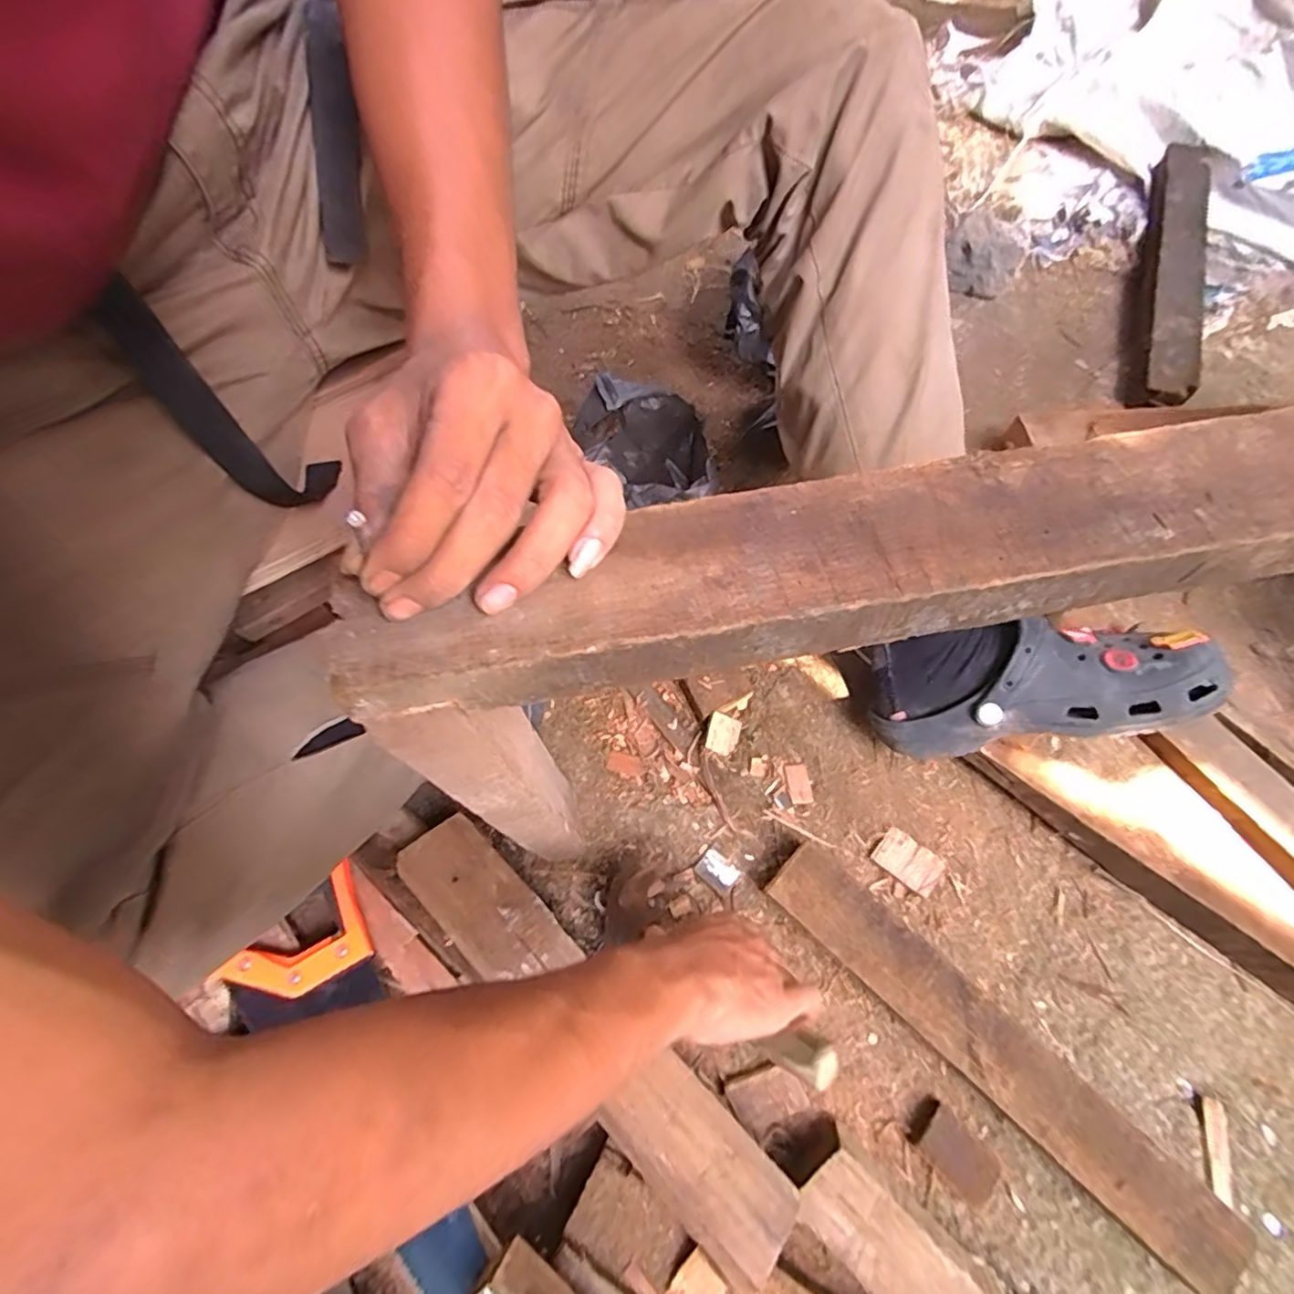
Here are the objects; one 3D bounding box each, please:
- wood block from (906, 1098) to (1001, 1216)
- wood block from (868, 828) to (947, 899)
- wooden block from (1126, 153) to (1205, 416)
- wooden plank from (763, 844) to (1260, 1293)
[{"bbox_3d":[0.234,0.387,0.478,0.039,0.022,0.060,-39,72,-13],"label":"wood block"},{"bbox_3d":[0.236,0.194,0.568,0.055,0.007,0.038,36,74,15],"label":"wood block"},{"bbox_3d":[0.680,-0.492,0.810,0.068,0.046,0.486,17,70,9],"label":"wooden block"},{"bbox_3d":[0.265,0.314,0.498,0.382,0.044,0.062,41,75,16],"label":"wooden plank"}]

